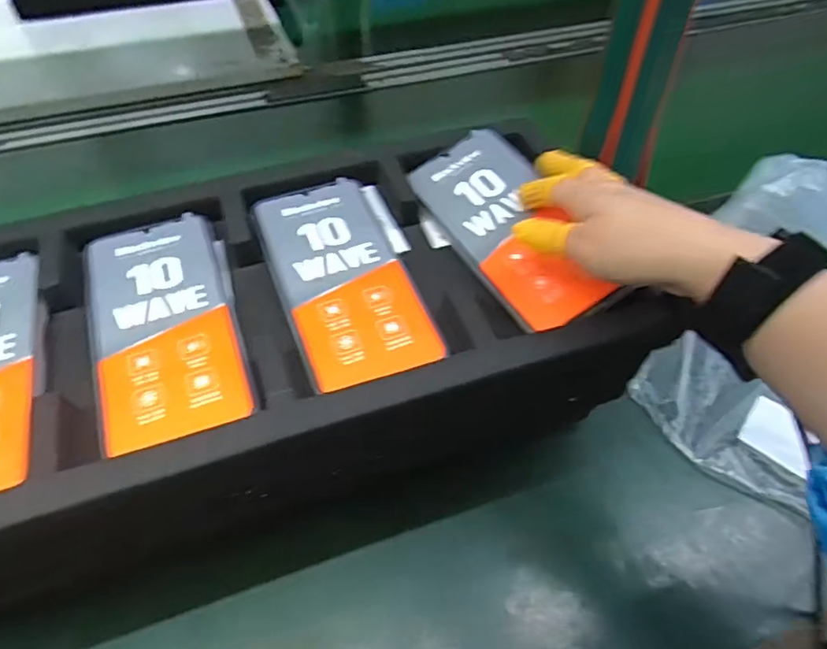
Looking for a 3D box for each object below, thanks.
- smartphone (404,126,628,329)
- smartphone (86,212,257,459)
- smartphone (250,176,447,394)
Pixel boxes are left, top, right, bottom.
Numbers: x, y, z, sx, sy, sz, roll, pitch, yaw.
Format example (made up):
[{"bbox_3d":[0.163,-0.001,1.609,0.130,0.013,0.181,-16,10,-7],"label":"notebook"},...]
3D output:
[{"bbox_3d":[0.064,-0.068,0.378,0.075,0.015,0.169,-29,59,-5],"label":"smartphone"},{"bbox_3d":[-0.150,-0.003,0.341,0.078,0.009,0.162,-15,50,-15],"label":"smartphone"},{"bbox_3d":[-0.046,-0.033,0.363,0.077,0.010,0.164,-16,50,-15],"label":"smartphone"}]

